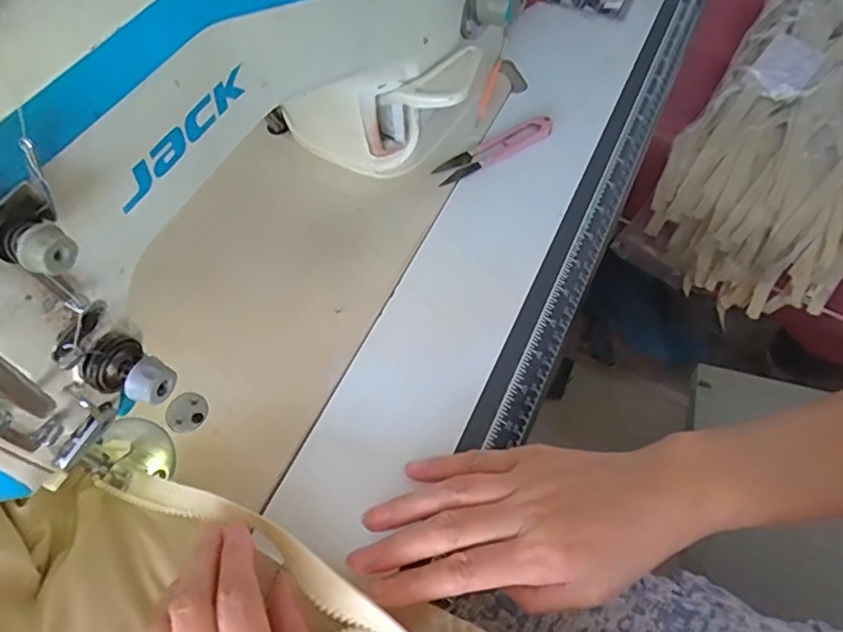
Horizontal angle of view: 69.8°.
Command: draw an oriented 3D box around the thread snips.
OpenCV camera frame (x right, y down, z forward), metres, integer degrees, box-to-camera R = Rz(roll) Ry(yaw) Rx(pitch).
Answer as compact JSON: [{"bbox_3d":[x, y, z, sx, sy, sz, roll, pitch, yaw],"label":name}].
[{"bbox_3d":[0.055,-0.128,0.462,0.096,0.012,0.023,-27,62,-14],"label":"thread snips"}]

